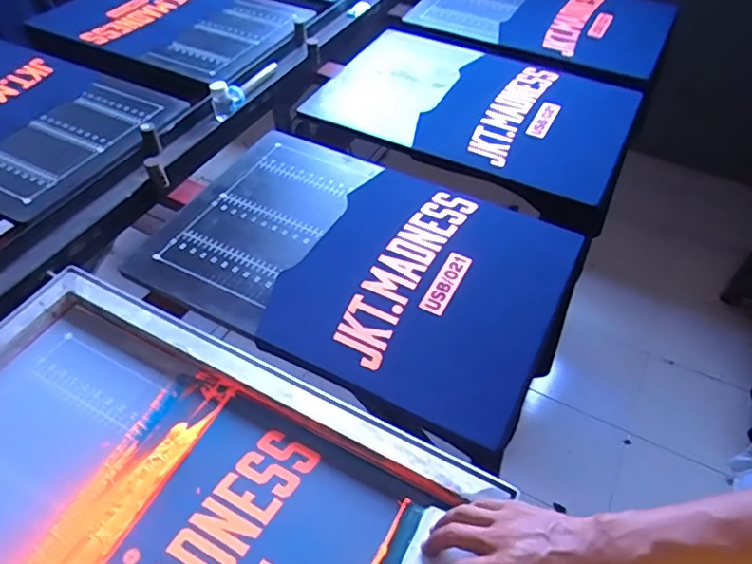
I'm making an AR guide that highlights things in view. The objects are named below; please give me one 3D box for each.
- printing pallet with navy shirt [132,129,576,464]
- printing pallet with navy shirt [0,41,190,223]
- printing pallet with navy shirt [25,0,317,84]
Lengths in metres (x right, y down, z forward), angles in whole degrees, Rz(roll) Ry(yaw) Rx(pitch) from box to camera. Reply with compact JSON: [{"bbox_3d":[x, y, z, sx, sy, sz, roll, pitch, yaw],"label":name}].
[{"bbox_3d":[-0.021,-0.037,0.827,0.598,0.040,0.397,24,53,17],"label":"printing pallet with navy shirt"},{"bbox_3d":[-0.692,-0.322,1.035,0.549,0.032,0.396,22,53,15],"label":"printing pallet with navy shirt"},{"bbox_3d":[-0.487,-0.653,1.312,0.589,0.024,0.386,20,52,15],"label":"printing pallet with navy shirt"}]

